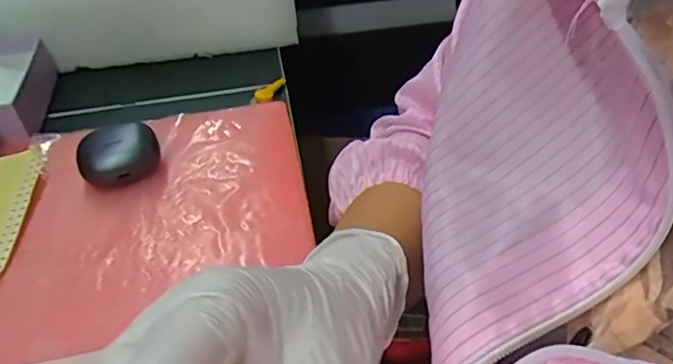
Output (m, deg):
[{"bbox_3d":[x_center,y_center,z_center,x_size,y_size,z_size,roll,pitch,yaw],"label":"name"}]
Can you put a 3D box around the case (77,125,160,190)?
[{"bbox_3d":[-0.160,-0.019,0.417,0.046,0.031,0.048,6,43,7],"label":"case"}]

